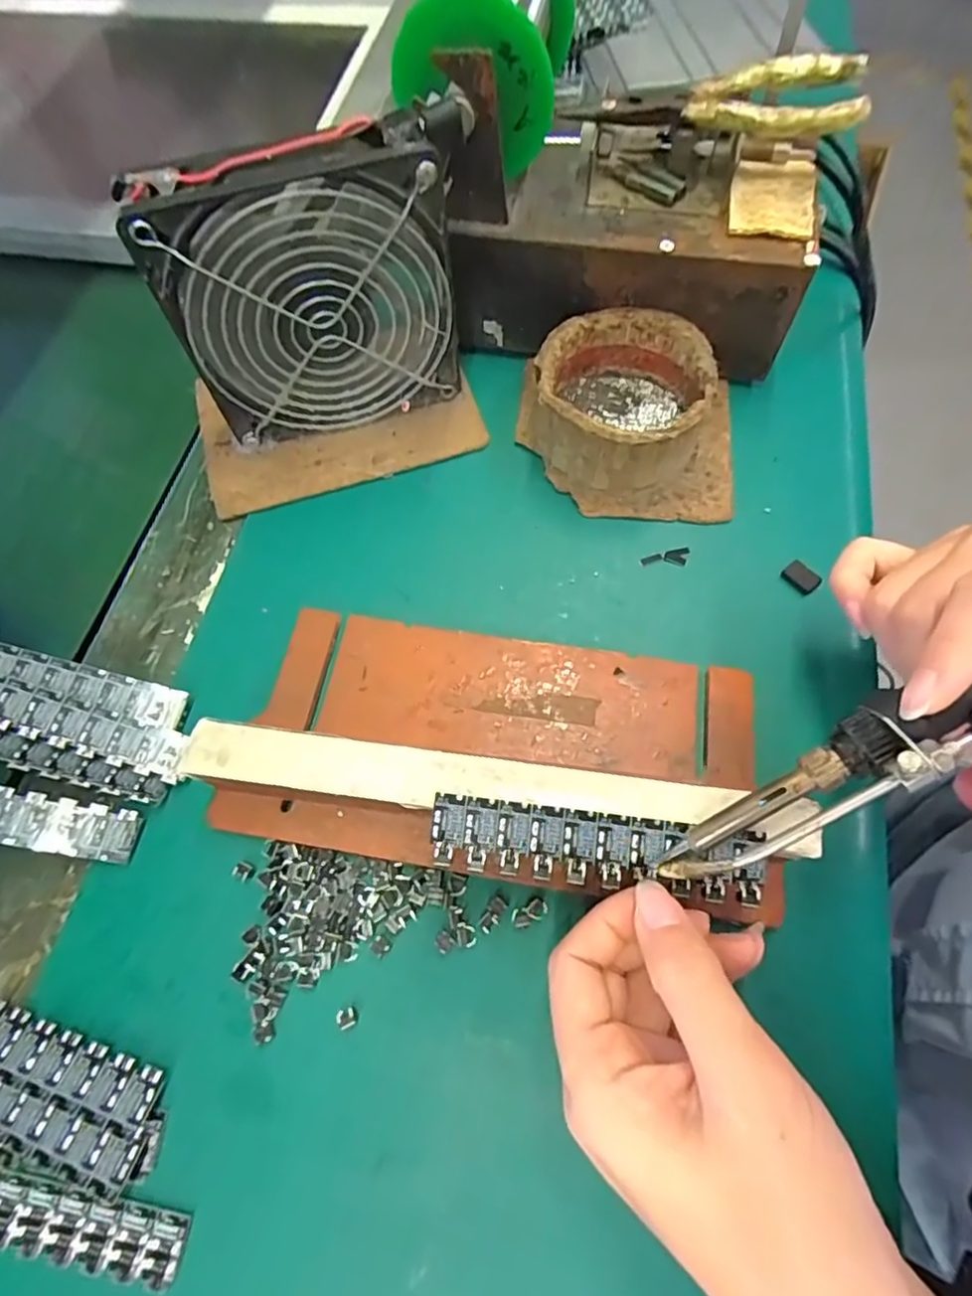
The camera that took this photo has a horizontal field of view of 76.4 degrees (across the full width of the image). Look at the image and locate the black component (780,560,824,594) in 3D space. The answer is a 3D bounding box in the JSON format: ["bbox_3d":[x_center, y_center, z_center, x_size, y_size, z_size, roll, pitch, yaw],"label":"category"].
[{"bbox_3d":[0.146,-0.033,0.285,0.011,0.004,0.016,-35,69,-13],"label":"black component"}]

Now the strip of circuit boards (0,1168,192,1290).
[{"bbox_3d":[-0.151,0.181,0.199,0.110,0.004,0.020,8,66,6],"label":"strip of circuit boards"}]

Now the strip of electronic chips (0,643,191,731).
[{"bbox_3d":[-0.180,0.011,0.252,0.108,0.005,0.018,18,66,-13],"label":"strip of electronic chips"}]

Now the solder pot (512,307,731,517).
[{"bbox_3d":[0.071,-0.116,0.304,0.107,0.043,0.092,7,66,6],"label":"solder pot"}]

